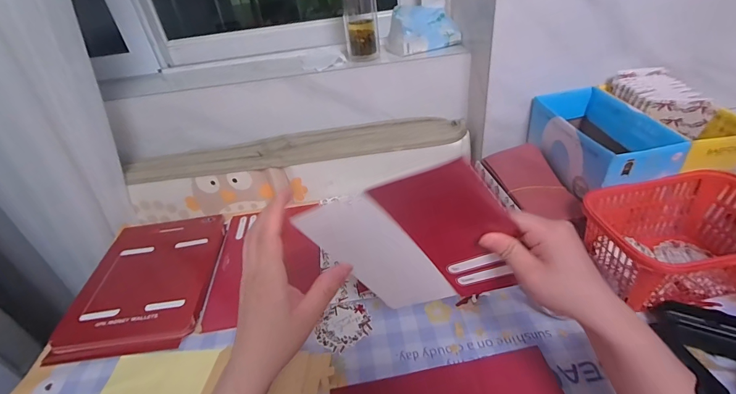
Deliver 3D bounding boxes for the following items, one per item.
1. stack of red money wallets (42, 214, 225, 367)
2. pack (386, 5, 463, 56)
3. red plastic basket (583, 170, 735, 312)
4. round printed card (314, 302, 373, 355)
[{"bbox_3d":[-0.352,0.128,0.595,0.202,0.029,0.273,-9,37,-1],"label":"stack of red money wallets"},{"bbox_3d":[0.109,-0.336,0.719,0.131,0.072,0.083,-17,38,-13],"label":"pack"},{"bbox_3d":[0.408,0.061,0.481,0.227,0.108,0.152,-9,37,-2],"label":"red plastic basket"},{"bbox_3d":[-0.035,0.175,0.498,0.076,0.004,0.065,-27,41,-24],"label":"round printed card"}]

